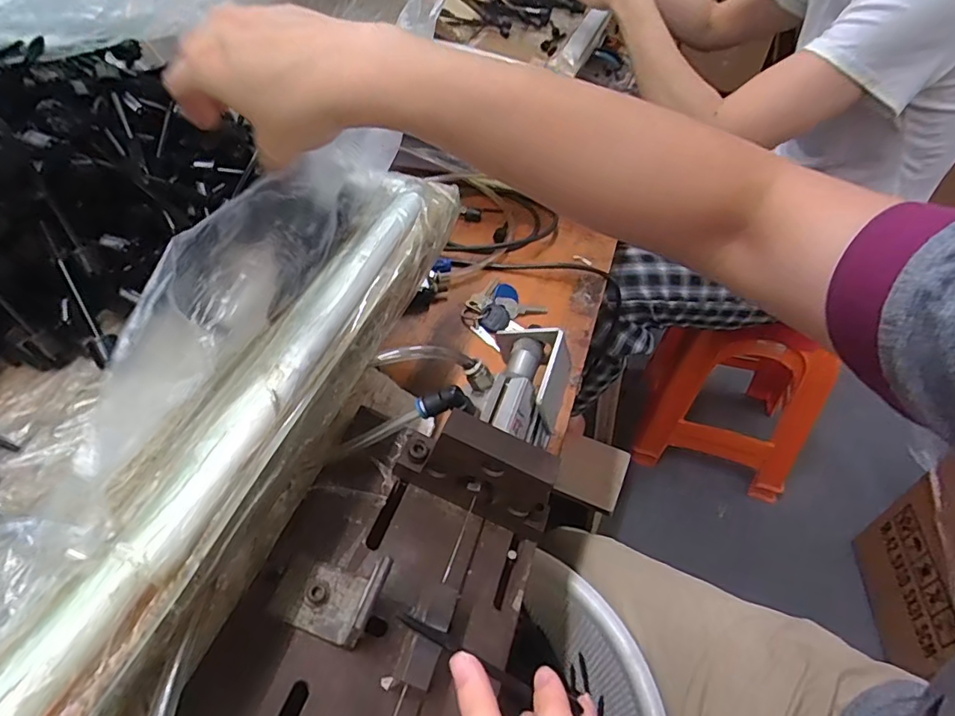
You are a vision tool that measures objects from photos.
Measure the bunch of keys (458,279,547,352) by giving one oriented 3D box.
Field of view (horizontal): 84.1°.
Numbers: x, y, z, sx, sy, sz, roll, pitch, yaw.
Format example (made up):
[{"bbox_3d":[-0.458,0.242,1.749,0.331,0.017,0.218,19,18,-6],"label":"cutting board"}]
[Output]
[{"bbox_3d":[0.020,-0.049,0.534,0.065,0.017,0.080,28,51,24],"label":"bunch of keys"}]

